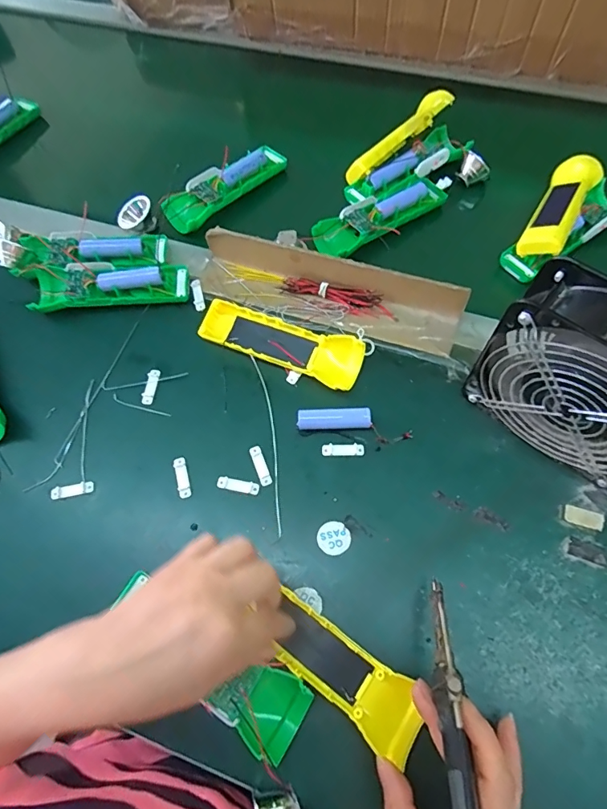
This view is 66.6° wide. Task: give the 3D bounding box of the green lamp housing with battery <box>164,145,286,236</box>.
[{"bbox_3d":[-0.093,-0.267,0.554,0.165,0.021,0.052,-40,70,-14],"label":"green lamp housing with battery"}]

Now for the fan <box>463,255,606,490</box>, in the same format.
[{"bbox_3d":[0.215,-0.014,0.352,0.146,0.149,0.061,38,73,18],"label":"fan"}]

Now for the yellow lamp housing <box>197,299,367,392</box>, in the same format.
[{"bbox_3d":[-0.024,-0.060,0.455,0.164,0.023,0.049,20,69,12],"label":"yellow lamp housing"}]

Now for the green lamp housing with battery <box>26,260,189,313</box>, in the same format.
[{"bbox_3d":[-0.211,-0.132,0.491,0.171,0.029,0.049,-3,66,2],"label":"green lamp housing with battery"}]

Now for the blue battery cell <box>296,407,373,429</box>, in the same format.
[{"bbox_3d":[0.028,0.012,0.421,0.066,0.018,0.018,-1,66,3],"label":"blue battery cell"}]

